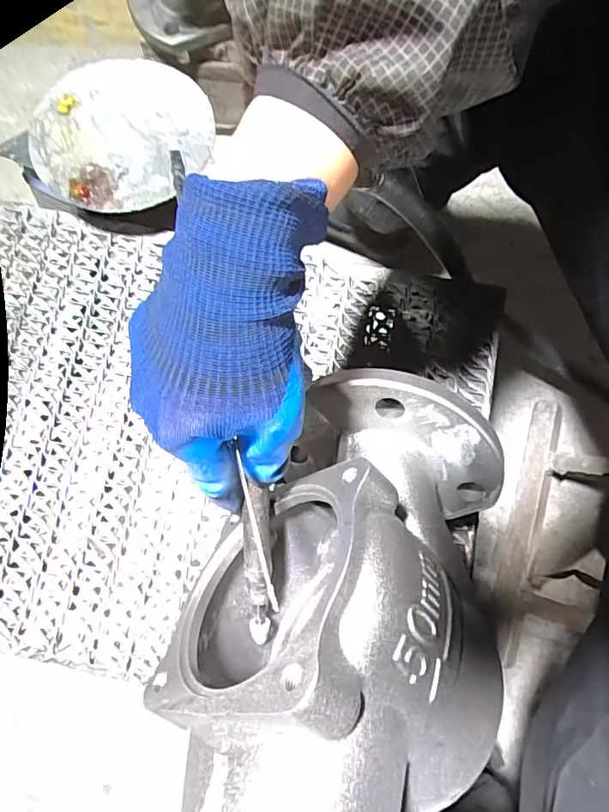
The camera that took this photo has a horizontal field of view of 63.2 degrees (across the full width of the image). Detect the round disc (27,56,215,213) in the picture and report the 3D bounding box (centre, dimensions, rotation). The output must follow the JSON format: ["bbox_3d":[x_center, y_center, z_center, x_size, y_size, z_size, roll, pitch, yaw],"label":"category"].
[{"bbox_3d":[-0.168,-0.248,0.449,0.159,0.018,0.150,0,77,-1],"label":"round disc"}]

